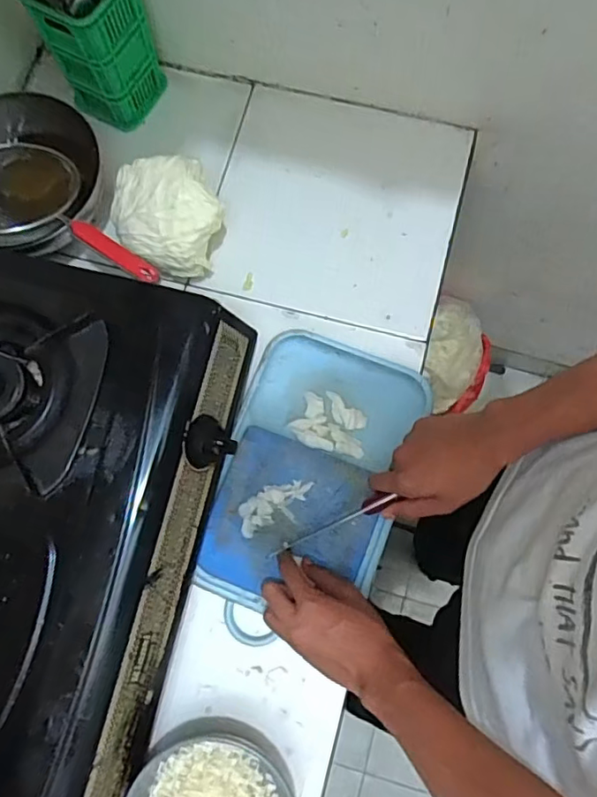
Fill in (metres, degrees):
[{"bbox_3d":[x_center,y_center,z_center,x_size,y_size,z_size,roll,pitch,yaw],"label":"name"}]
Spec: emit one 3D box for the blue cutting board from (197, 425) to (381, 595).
[{"bbox_3d":[-0.006,0.132,0.629,0.167,0.019,0.163,19,78,6],"label":"blue cutting board"}]

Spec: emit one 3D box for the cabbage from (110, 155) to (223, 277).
[{"bbox_3d":[-0.154,-0.212,0.677,0.114,0.090,0.137,-29,78,-5],"label":"cabbage"}]

